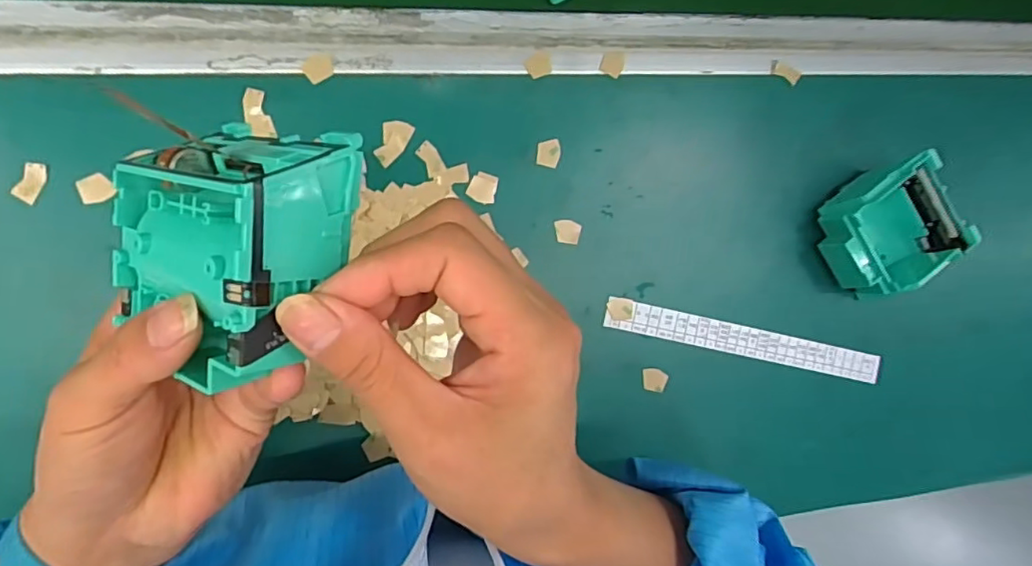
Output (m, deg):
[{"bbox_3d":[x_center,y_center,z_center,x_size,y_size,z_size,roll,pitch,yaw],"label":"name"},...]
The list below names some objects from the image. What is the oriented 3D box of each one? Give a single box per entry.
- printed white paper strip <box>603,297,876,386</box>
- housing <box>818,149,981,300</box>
[{"bbox_3d":[0.155,0.040,0.401,0.199,0.006,0.021,12,93,-12],"label":"printed white paper strip"},{"bbox_3d":[0.245,-0.036,0.390,0.079,0.034,0.070,-36,98,-5],"label":"housing"}]

